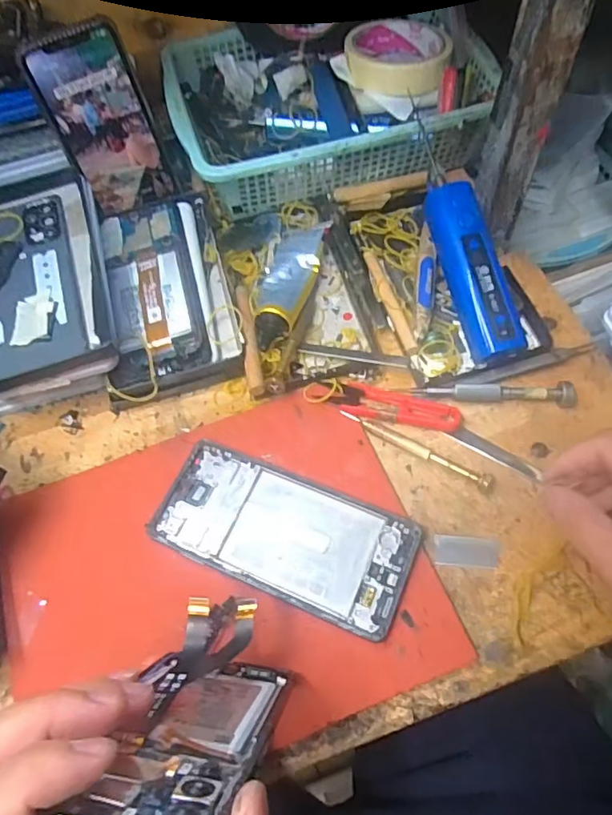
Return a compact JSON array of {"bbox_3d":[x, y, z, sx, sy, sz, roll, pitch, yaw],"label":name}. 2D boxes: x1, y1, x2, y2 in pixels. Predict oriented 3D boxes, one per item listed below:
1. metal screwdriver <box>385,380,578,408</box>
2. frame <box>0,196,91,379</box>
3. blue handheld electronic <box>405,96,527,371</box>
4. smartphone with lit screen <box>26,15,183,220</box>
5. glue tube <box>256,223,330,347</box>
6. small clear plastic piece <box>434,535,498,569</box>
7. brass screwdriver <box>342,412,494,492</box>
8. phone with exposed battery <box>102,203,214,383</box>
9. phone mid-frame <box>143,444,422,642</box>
[{"bbox_3d":[0.122,-0.008,0.380,0.122,0.017,0.016,0,62,4],"label":"metal screwdriver"},{"bbox_3d":[-0.204,-0.093,0.394,0.076,0.005,0.153,-17,66,-8],"label":"frame"},{"bbox_3d":[0.115,-0.120,0.399,0.031,0.028,0.177,-16,82,-4],"label":"blue handheld electronic"},{"bbox_3d":[-0.157,-0.222,0.435,0.070,0.133,0.005,-28,46,-12],"label":"smartphone with lit screen"},{"bbox_3d":[-0.015,-0.100,0.434,0.042,0.031,0.125,9,63,8],"label":"glue tube"},{"bbox_3d":[0.099,0.089,0.338,0.039,0.004,0.019,3,62,5],"label":"small clear plastic piece"},{"bbox_3d":[0.074,0.026,0.370,0.109,0.011,0.012,25,67,16],"label":"brass screwdriver"},{"bbox_3d":[-0.116,-0.095,0.420,0.072,0.011,0.155,-9,66,-5],"label":"phone with exposed battery"},{"bbox_3d":[-0.015,0.080,0.346,0.160,0.009,0.072,21,65,14],"label":"phone mid-frame"}]

